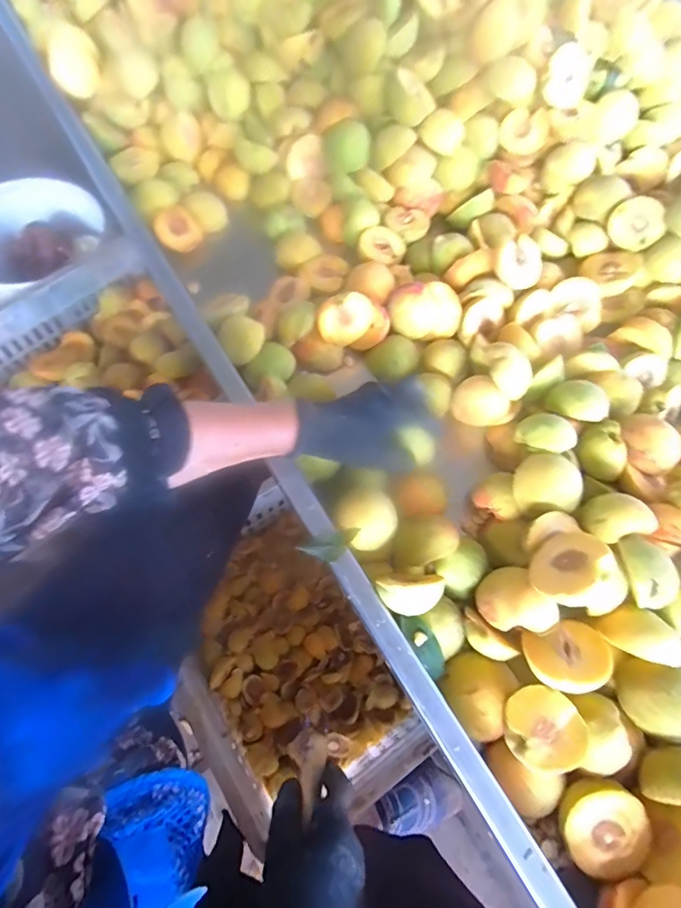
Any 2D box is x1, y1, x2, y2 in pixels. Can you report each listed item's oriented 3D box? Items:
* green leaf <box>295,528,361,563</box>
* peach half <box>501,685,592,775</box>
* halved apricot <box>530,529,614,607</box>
[{"bbox_3d":[-0.008,0.077,0.403,0.050,0.008,0.028,-32,71,-16],"label":"green leaf"},{"bbox_3d":[0.156,0.211,0.359,0.056,0.025,0.056,-9,58,15],"label":"peach half"},{"bbox_3d":[0.188,0.094,0.376,0.021,0.061,0.060,45,72,-21],"label":"halved apricot"}]

